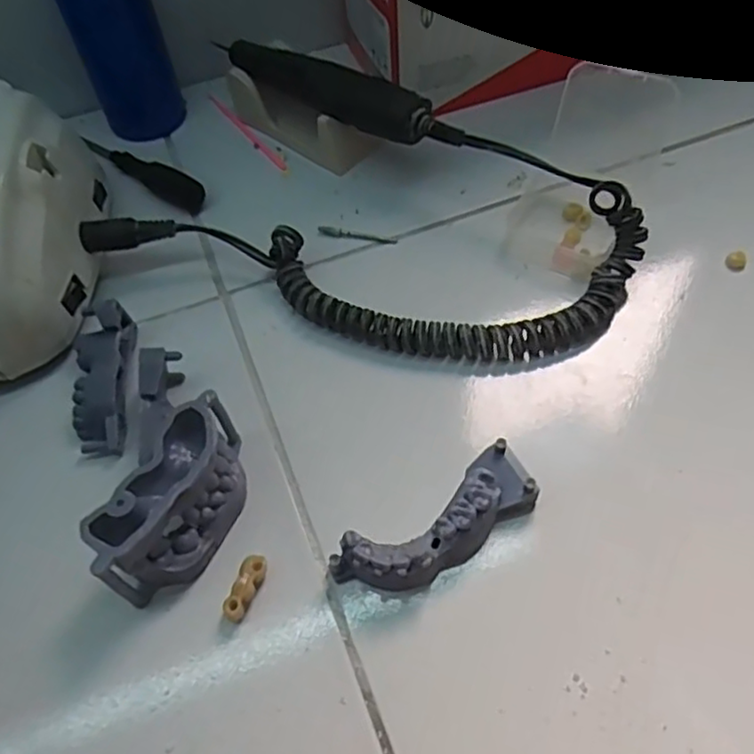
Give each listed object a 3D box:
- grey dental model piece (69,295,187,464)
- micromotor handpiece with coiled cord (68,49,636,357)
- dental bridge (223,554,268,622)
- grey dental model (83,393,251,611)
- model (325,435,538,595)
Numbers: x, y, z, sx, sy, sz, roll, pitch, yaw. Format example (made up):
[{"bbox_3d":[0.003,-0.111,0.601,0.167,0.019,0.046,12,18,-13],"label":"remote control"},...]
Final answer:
[{"bbox_3d":[-0.116,-0.001,0.320,0.048,0.028,0.069,-3,58,2],"label":"grey dental model piece"},{"bbox_3d":[-0.001,-0.096,0.362,0.269,0.043,0.160,18,61,15],"label":"micromotor handpiece with coiled cord"},{"bbox_3d":[-0.051,0.083,0.271,0.008,0.013,0.025,16,61,14],"label":"dental bridge"},{"bbox_3d":[-0.078,0.050,0.276,0.032,0.042,0.079,24,63,18],"label":"grey dental model"},{"bbox_3d":[0.024,0.060,0.275,0.086,0.020,0.029,-31,61,-14],"label":"model"}]

